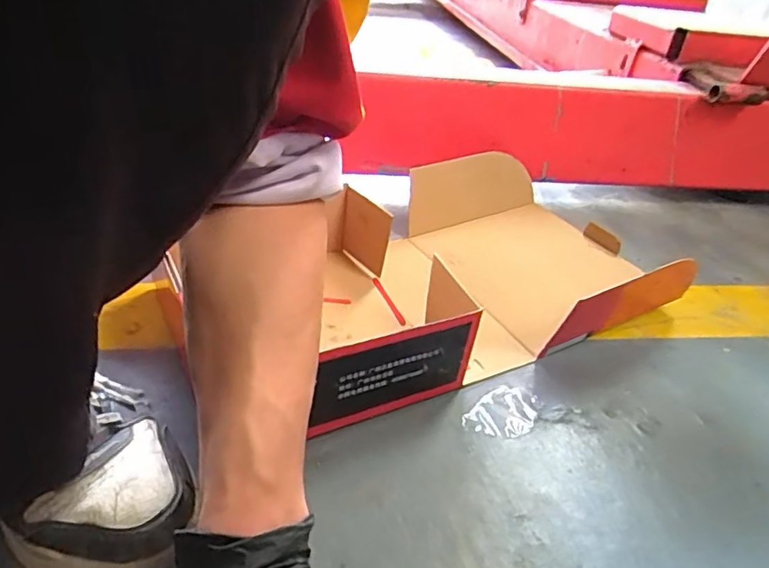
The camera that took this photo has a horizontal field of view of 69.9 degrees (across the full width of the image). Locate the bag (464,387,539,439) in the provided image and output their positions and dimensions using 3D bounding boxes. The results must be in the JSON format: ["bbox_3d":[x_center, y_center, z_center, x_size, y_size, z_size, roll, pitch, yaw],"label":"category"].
[{"bbox_3d":[0.110,0.116,0.497,0.073,0.004,0.049,-25,45,-38],"label":"bag"}]

